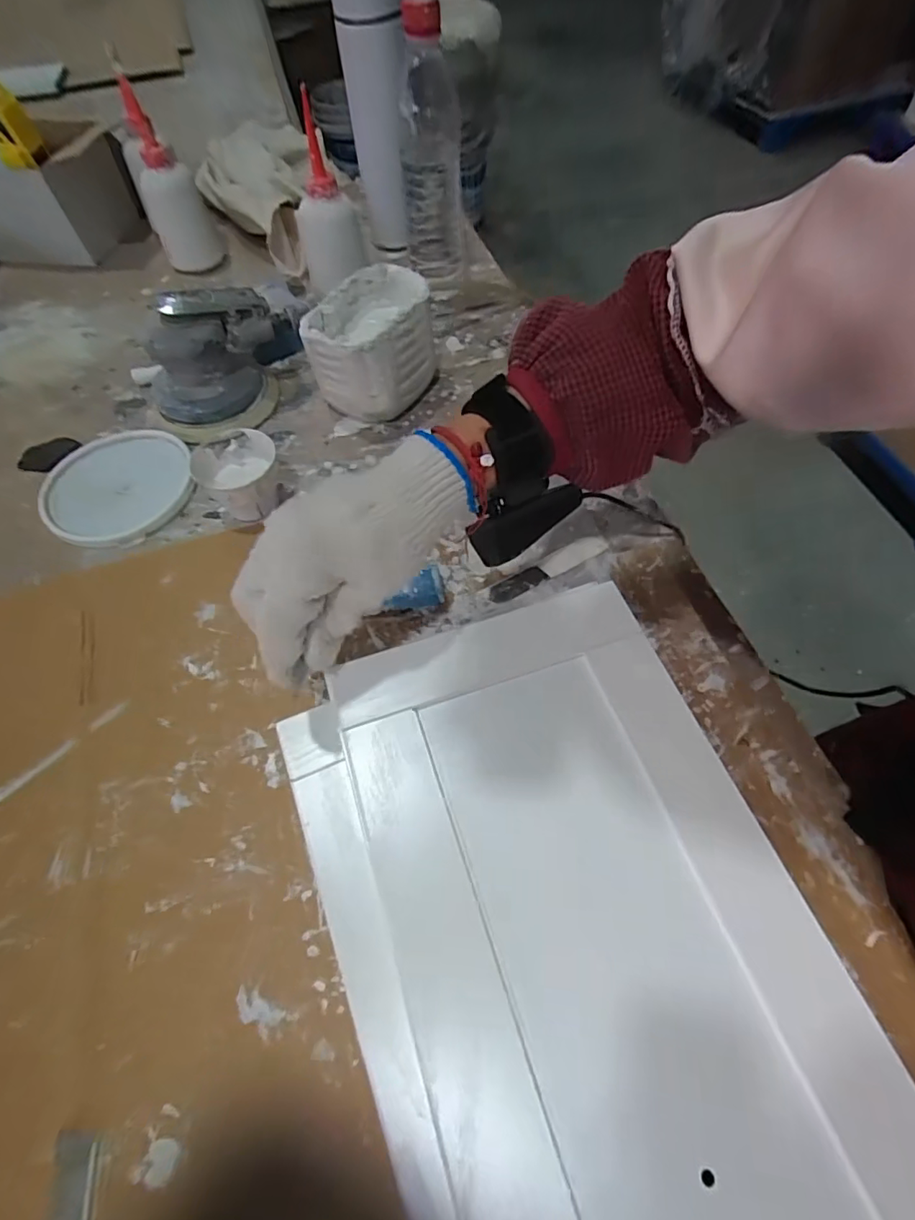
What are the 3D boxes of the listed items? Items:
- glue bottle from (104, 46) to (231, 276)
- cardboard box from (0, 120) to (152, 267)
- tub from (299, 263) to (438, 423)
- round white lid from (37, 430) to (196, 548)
[{"bbox_3d":[-0.321,-0.469,0.613,0.064,0.142,0.071,-28,61,-15],"label":"glue bottle"},{"bbox_3d":[-0.476,-0.499,0.662,0.148,0.103,0.152,6,58,6],"label":"cardboard box"},{"bbox_3d":[-0.071,-0.228,0.491,0.085,0.086,0.113,19,61,14],"label":"tub"},{"bbox_3d":[-0.288,-0.107,0.468,0.129,0.010,0.120,-1,58,1],"label":"round white lid"}]

